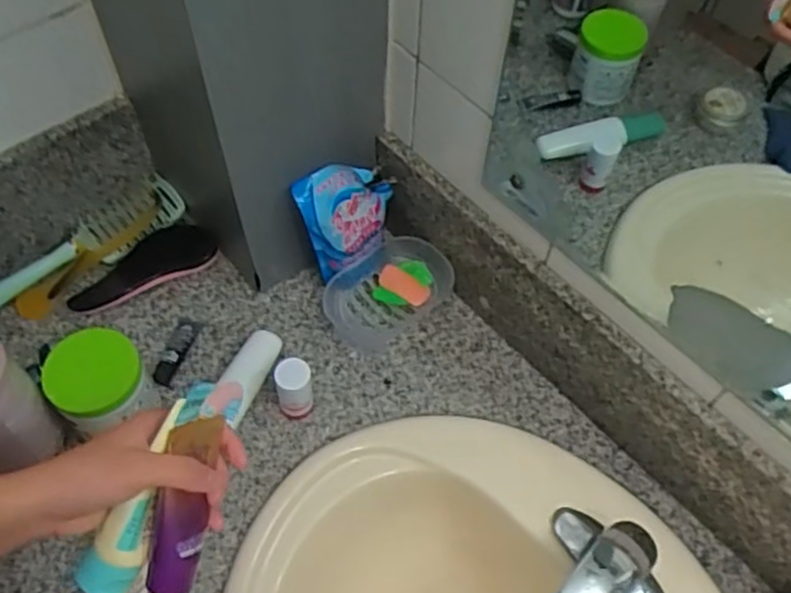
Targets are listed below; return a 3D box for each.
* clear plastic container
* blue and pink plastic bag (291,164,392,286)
[{"bbox_3d":[-0.010,-0.004,0.822,0.139,0.054,0.093,-33,64,-20],"label":"clear plastic container"},{"bbox_3d":[-0.049,-0.084,0.782,0.113,0.151,0.039,-28,63,-17],"label":"blue and pink plastic bag"}]

